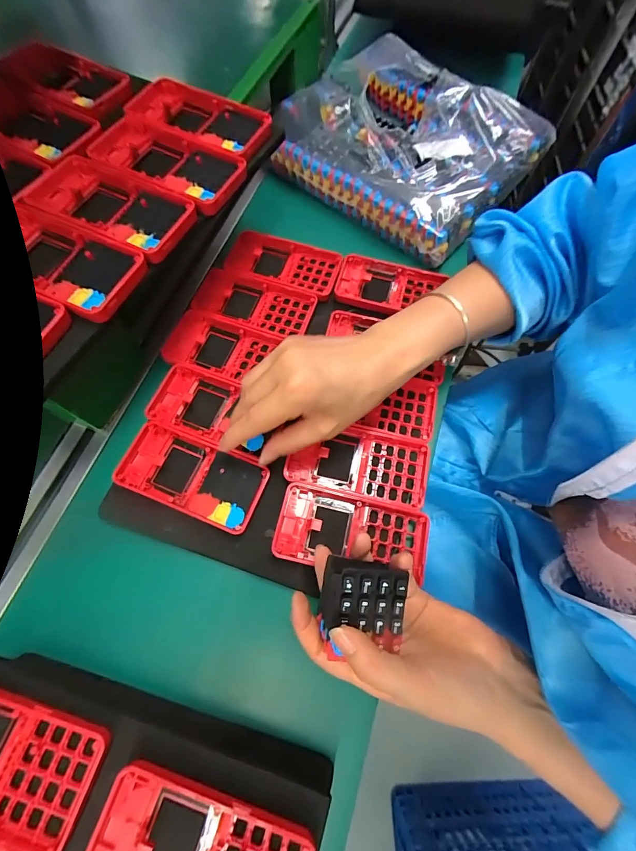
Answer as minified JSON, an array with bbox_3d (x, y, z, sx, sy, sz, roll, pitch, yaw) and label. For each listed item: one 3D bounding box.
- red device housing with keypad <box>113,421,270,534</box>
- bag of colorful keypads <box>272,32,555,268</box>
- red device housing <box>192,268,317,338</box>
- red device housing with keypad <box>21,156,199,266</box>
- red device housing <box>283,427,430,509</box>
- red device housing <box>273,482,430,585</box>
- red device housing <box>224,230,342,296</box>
[{"bbox_3d":[-0.108,0.044,0.314,0.121,0.014,0.059,20,68,8],"label":"red device housing with keypad"},{"bbox_3d":[0.111,-0.371,0.473,0.297,0.051,0.276,40,72,15],"label":"bag of colorful keypads"},{"bbox_3d":[-0.070,-0.129,0.383,0.126,0.013,0.061,18,68,7],"label":"red device housing"},{"bbox_3d":[-0.167,-0.179,0.291,0.142,0.017,0.065,33,71,12],"label":"red device housing with keypad"},{"bbox_3d":[0.035,0.033,0.320,0.119,0.010,0.061,13,69,3],"label":"red device housing"},{"bbox_3d":[0.029,0.086,0.300,0.122,0.014,0.059,7,68,1],"label":"red device housing"},{"bbox_3d":[-0.040,-0.180,0.406,0.124,0.016,0.068,16,68,6],"label":"red device housing"}]

